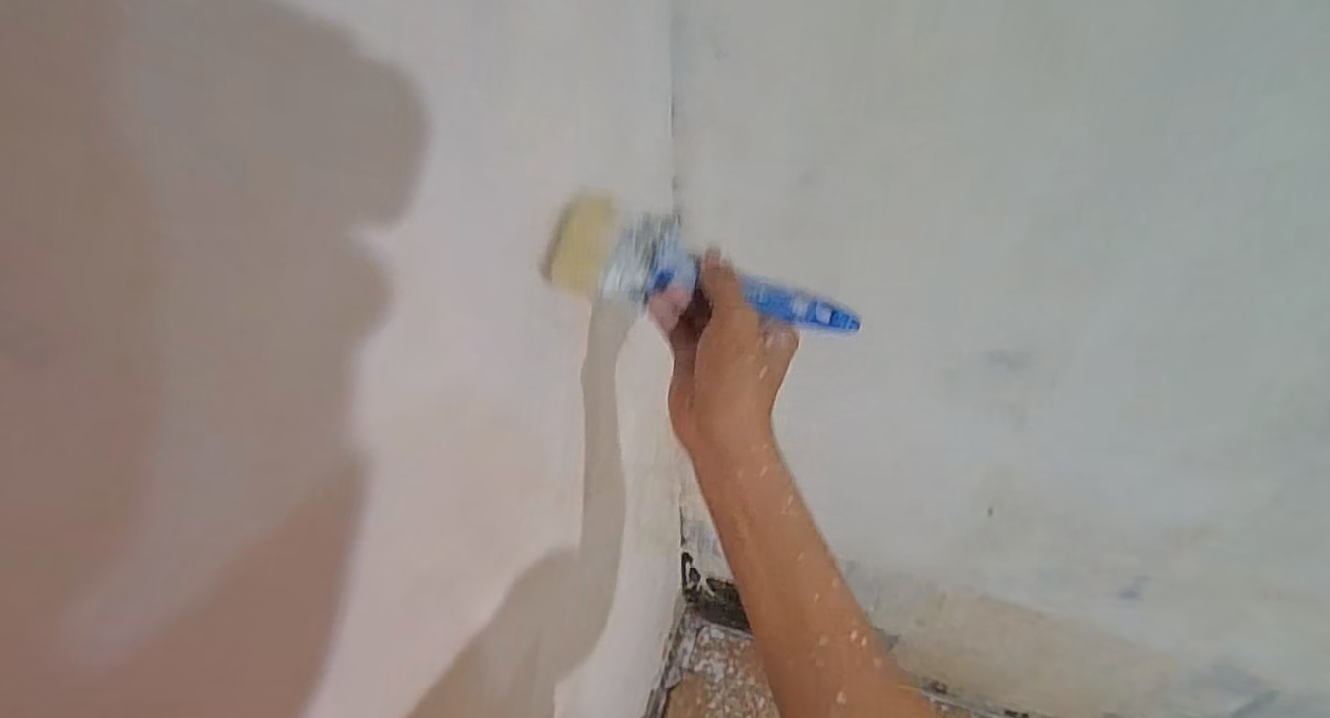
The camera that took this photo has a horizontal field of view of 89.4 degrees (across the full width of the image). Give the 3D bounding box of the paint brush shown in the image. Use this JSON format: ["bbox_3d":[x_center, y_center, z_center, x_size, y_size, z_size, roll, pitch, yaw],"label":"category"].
[{"bbox_3d":[0.026,-0.053,0.418,0.191,0.021,0.066,15,51,-4],"label":"paint brush"}]

